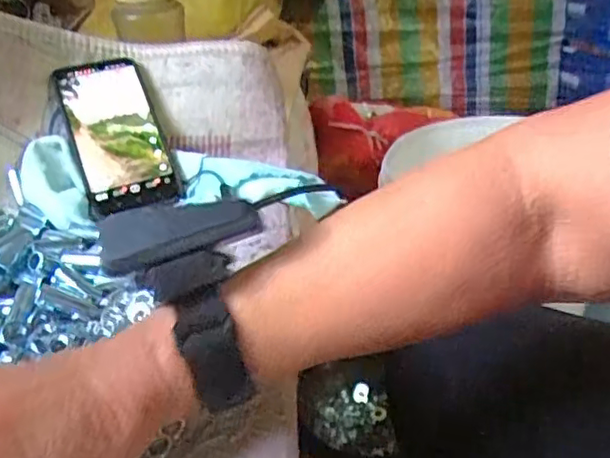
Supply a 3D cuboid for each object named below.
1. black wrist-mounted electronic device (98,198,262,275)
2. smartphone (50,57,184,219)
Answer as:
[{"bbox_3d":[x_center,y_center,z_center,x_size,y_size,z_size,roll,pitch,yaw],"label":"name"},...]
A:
[{"bbox_3d":[-0.055,0.001,0.270,0.067,0.018,0.022,-8,35,-8],"label":"black wrist-mounted electronic device"},{"bbox_3d":[-0.164,-0.084,0.532,0.076,0.008,0.153,-17,69,-18],"label":"smartphone"}]

